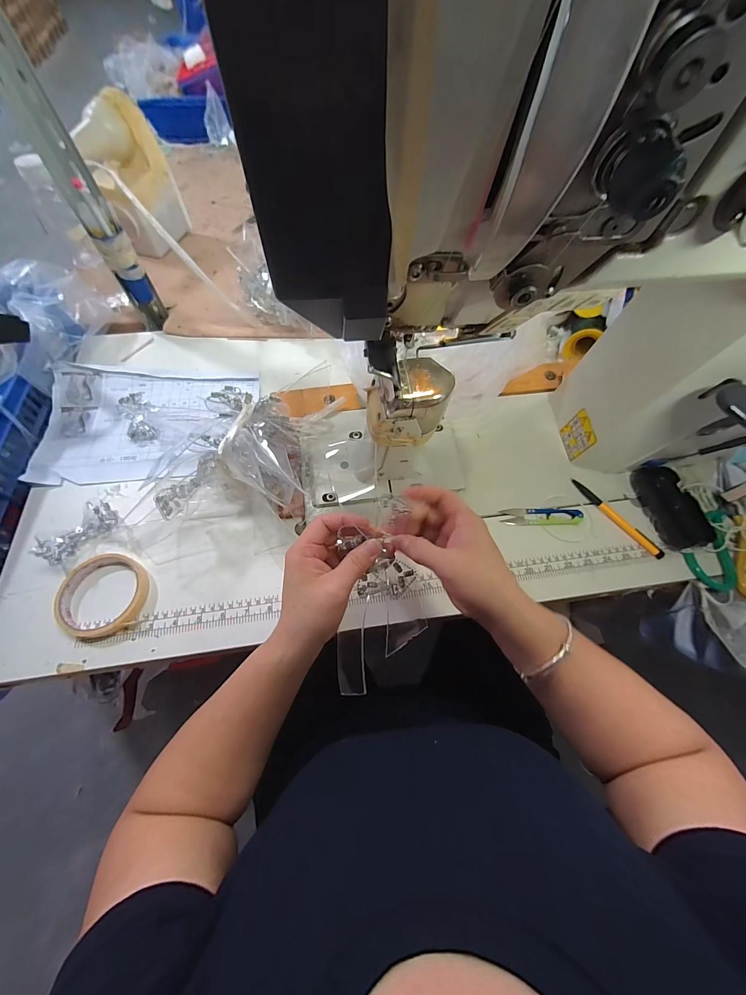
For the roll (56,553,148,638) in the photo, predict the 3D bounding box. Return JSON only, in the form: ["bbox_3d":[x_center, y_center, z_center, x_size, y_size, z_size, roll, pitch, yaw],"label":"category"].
[{"bbox_3d":[-0.303,0.110,0.403,0.092,0.021,0.090,1,63,-2],"label":"roll"}]

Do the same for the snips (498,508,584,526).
[{"bbox_3d":[0.221,0.025,0.468,0.102,0.015,0.023,2,63,-1],"label":"snips"}]

